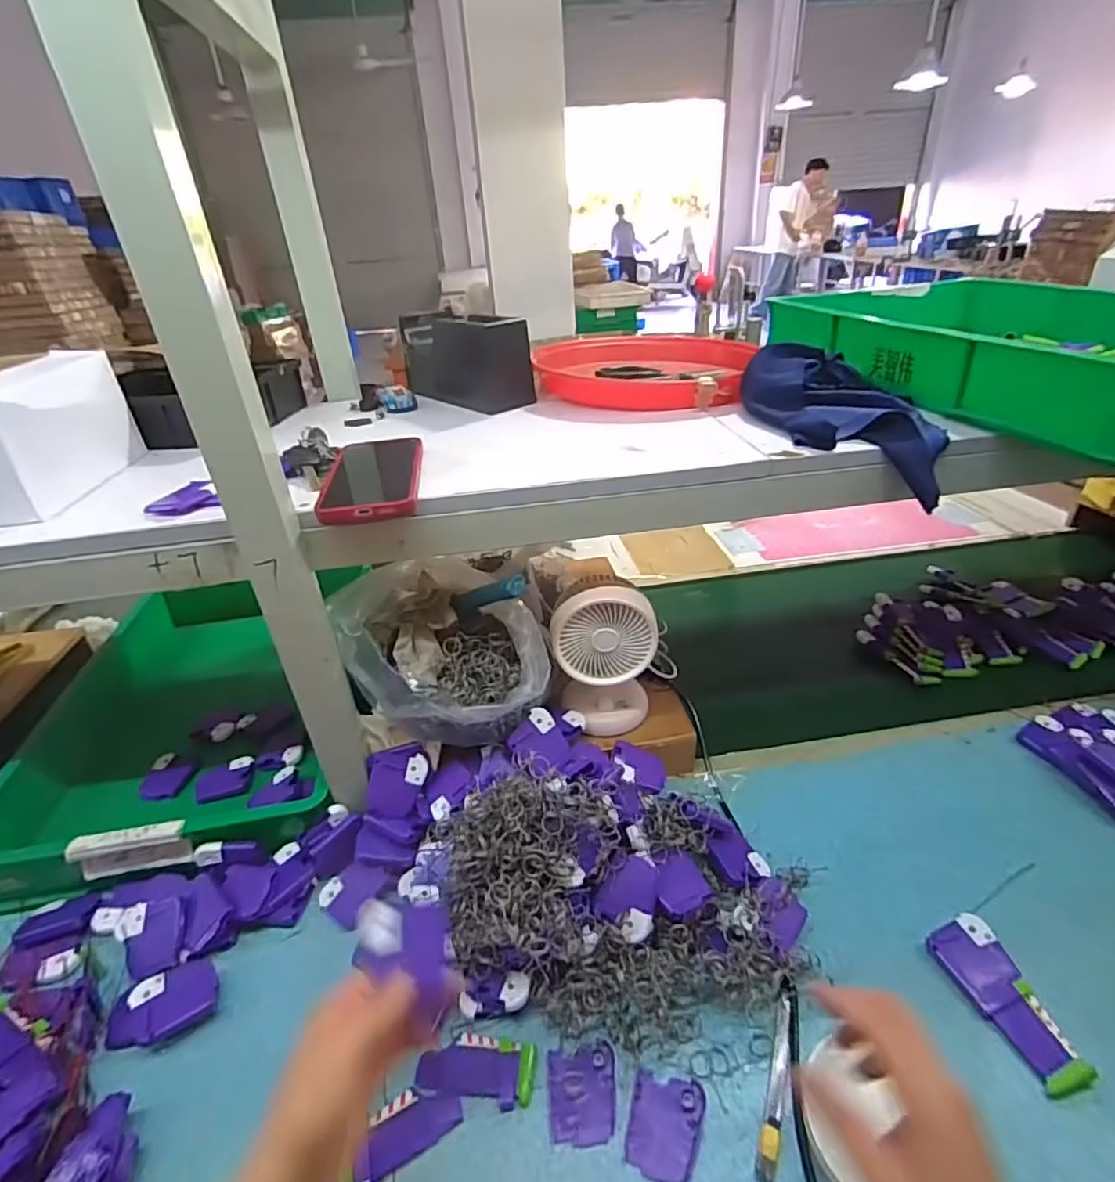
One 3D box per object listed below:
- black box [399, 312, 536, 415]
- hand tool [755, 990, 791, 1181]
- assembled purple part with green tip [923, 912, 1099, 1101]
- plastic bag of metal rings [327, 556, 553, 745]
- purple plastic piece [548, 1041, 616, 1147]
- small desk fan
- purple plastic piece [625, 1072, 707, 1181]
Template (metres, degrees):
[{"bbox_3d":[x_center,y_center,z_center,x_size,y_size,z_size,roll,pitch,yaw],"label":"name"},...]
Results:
[{"bbox_3d":[-0.121,-0.293,0.775,0.202,0.099,0.061,24,41,39],"label":"black box"},{"bbox_3d":[0.164,0.365,0.455,0.013,0.012,0.121,10,34,22],"label":"hand tool"},{"bbox_3d":[0.357,0.324,0.483,0.047,0.026,0.119,-12,32,-12],"label":"assembled purple part with green tip"},{"bbox_3d":[-0.114,0.065,0.630,0.195,0.153,0.153,-12,32,-12],"label":"plastic bag of metal rings"},{"bbox_3d":[0.019,0.378,0.459,0.050,0.006,0.059,-6,38,1],"label":"purple plastic piece"},{"bbox_3d":[0.053,0.063,0.679,0.105,0.169,0.096,-1,31,5],"label":"small desk fan"},{"bbox_3d":[0.078,0.387,0.441,0.050,0.006,0.061,7,33,17],"label":"purple plastic piece"}]

